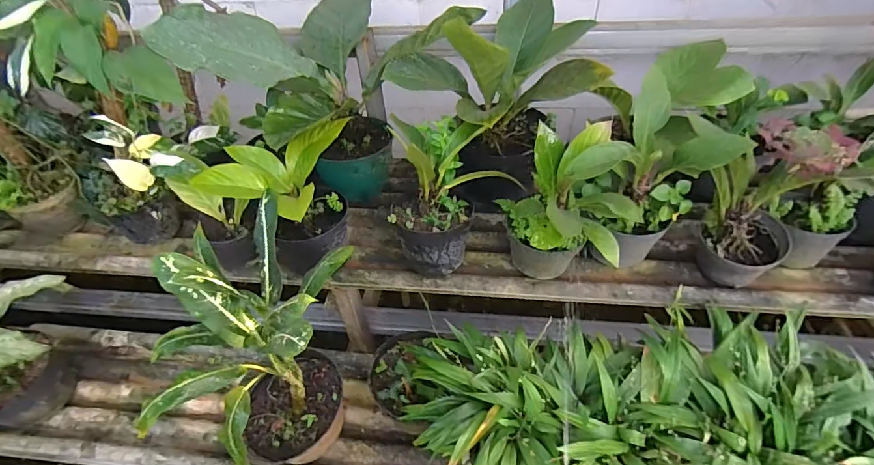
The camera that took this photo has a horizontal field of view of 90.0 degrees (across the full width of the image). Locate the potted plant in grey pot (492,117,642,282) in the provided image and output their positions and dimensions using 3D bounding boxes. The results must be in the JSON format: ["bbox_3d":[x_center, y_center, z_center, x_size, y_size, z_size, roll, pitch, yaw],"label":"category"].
[{"bbox_3d":[0.267,-0.020,0.866,0.206,0.320,0.241,-10,43,-6],"label":"potted plant in grey pot"}]

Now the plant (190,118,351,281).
[{"bbox_3d":[-0.309,-0.042,0.970,0.221,0.316,0.256,8,44,13],"label":"plant"}]

